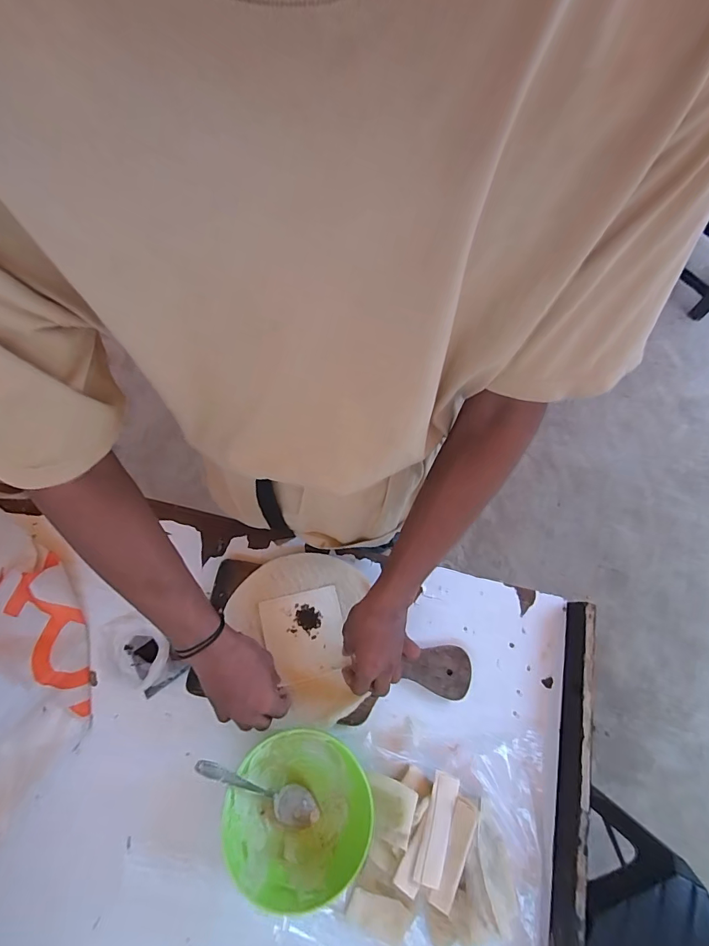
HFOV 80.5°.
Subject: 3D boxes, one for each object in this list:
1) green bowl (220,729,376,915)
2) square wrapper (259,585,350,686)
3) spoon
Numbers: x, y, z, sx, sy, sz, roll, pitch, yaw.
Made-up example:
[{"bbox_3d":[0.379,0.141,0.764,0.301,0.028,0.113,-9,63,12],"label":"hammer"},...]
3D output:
[{"bbox_3d":[-0.061,0.367,0.460,0.144,0.073,0.148,2,69,-4],"label":"green bowl"},{"bbox_3d":[-0.063,0.205,0.536,0.100,0.009,0.100,-13,67,-9],"label":"square wrapper"},{"bbox_3d":[-0.108,0.350,0.462,0.153,0.031,0.035,38,66,-20],"label":"spoon"}]

